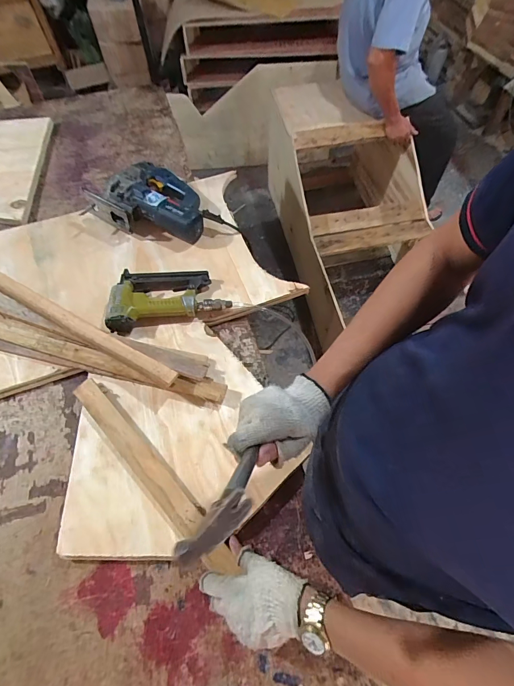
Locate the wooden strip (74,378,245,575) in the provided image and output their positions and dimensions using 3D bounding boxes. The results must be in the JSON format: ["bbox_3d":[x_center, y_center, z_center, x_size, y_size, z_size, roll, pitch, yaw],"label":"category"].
[{"bbox_3d":[-0.178,0.203,0.568,0.051,0.020,0.380,-40,69,-21],"label":"wooden strip"}]

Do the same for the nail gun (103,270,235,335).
[{"bbox_3d":[-0.188,-0.106,0.730,0.239,0.042,0.133,-13,62,-9],"label":"nail gun"}]

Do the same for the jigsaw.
[{"bbox_3d":[-0.219,-0.311,0.830,0.303,0.079,0.194,33,65,16],"label":"jigsaw"}]

